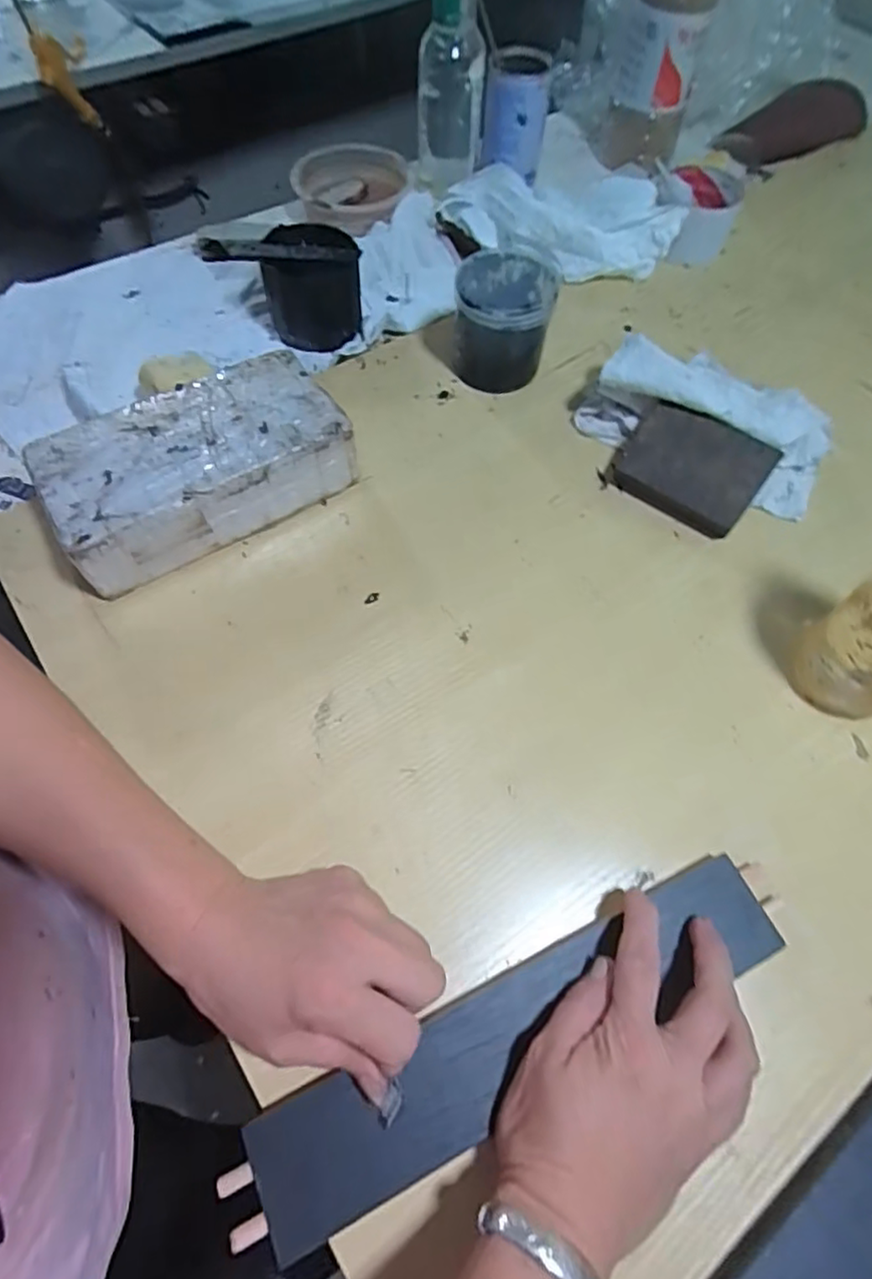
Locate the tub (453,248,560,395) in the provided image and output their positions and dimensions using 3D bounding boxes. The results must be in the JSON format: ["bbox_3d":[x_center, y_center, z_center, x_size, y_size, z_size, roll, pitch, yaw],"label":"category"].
[{"bbox_3d":[0.055,-0.268,0.531,0.074,0.077,0.086,7,62,2],"label":"tub"}]

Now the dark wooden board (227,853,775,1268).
[{"bbox_3d":[0.049,0.197,0.318,0.307,0.019,0.057,-24,66,-14],"label":"dark wooden board"}]

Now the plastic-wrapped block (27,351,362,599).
[{"bbox_3d":[-0.170,-0.120,0.451,0.203,0.069,0.103,-32,68,-17],"label":"plastic-wrapped block"}]

